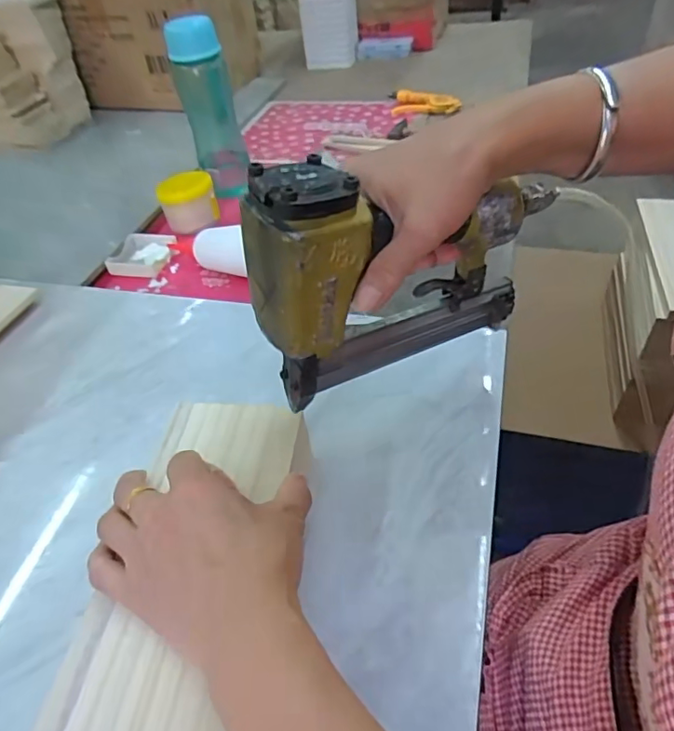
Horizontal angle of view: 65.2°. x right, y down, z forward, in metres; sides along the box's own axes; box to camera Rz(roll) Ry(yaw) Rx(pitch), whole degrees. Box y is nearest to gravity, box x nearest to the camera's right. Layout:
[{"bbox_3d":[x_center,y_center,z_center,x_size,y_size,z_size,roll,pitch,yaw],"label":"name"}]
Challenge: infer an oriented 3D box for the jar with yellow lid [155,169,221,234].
[{"bbox_3d":[-0.211,-0.236,0.748,0.076,0.056,0.064,-15,45,-8],"label":"jar with yellow lid"}]

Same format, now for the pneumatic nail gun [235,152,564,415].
[{"bbox_3d":[0.053,-0.069,0.352,0.222,0.169,0.045,-27,48,-20],"label":"pneumatic nail gun"}]

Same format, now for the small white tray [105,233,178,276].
[{"bbox_3d":[-0.259,-0.149,0.712,0.080,0.018,0.076,4,45,11],"label":"small white tray"}]

